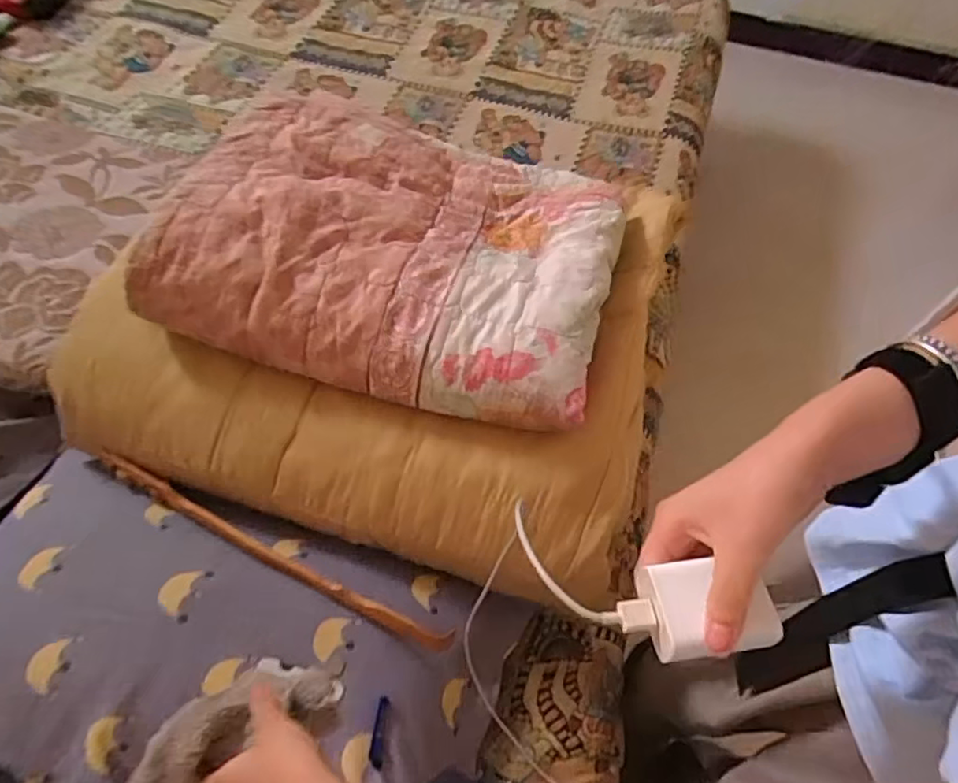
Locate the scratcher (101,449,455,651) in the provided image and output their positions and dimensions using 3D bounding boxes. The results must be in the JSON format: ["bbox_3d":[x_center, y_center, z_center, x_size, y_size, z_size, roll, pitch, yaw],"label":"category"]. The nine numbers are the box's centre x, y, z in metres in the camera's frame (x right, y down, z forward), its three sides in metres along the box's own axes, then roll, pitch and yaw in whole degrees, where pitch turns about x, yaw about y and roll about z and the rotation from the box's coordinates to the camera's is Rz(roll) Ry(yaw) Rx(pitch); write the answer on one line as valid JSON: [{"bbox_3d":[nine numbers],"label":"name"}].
[{"bbox_3d":[-0.238,0.170,0.678,0.456,0.034,0.026,24,59,10],"label":"scratcher"}]

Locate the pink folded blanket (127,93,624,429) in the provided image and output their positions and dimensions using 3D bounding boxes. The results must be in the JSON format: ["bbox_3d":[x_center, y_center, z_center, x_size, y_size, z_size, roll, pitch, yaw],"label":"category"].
[{"bbox_3d":[-0.084,-0.190,0.742,0.490,0.101,0.398,13,58,4],"label":"pink folded blanket"}]

